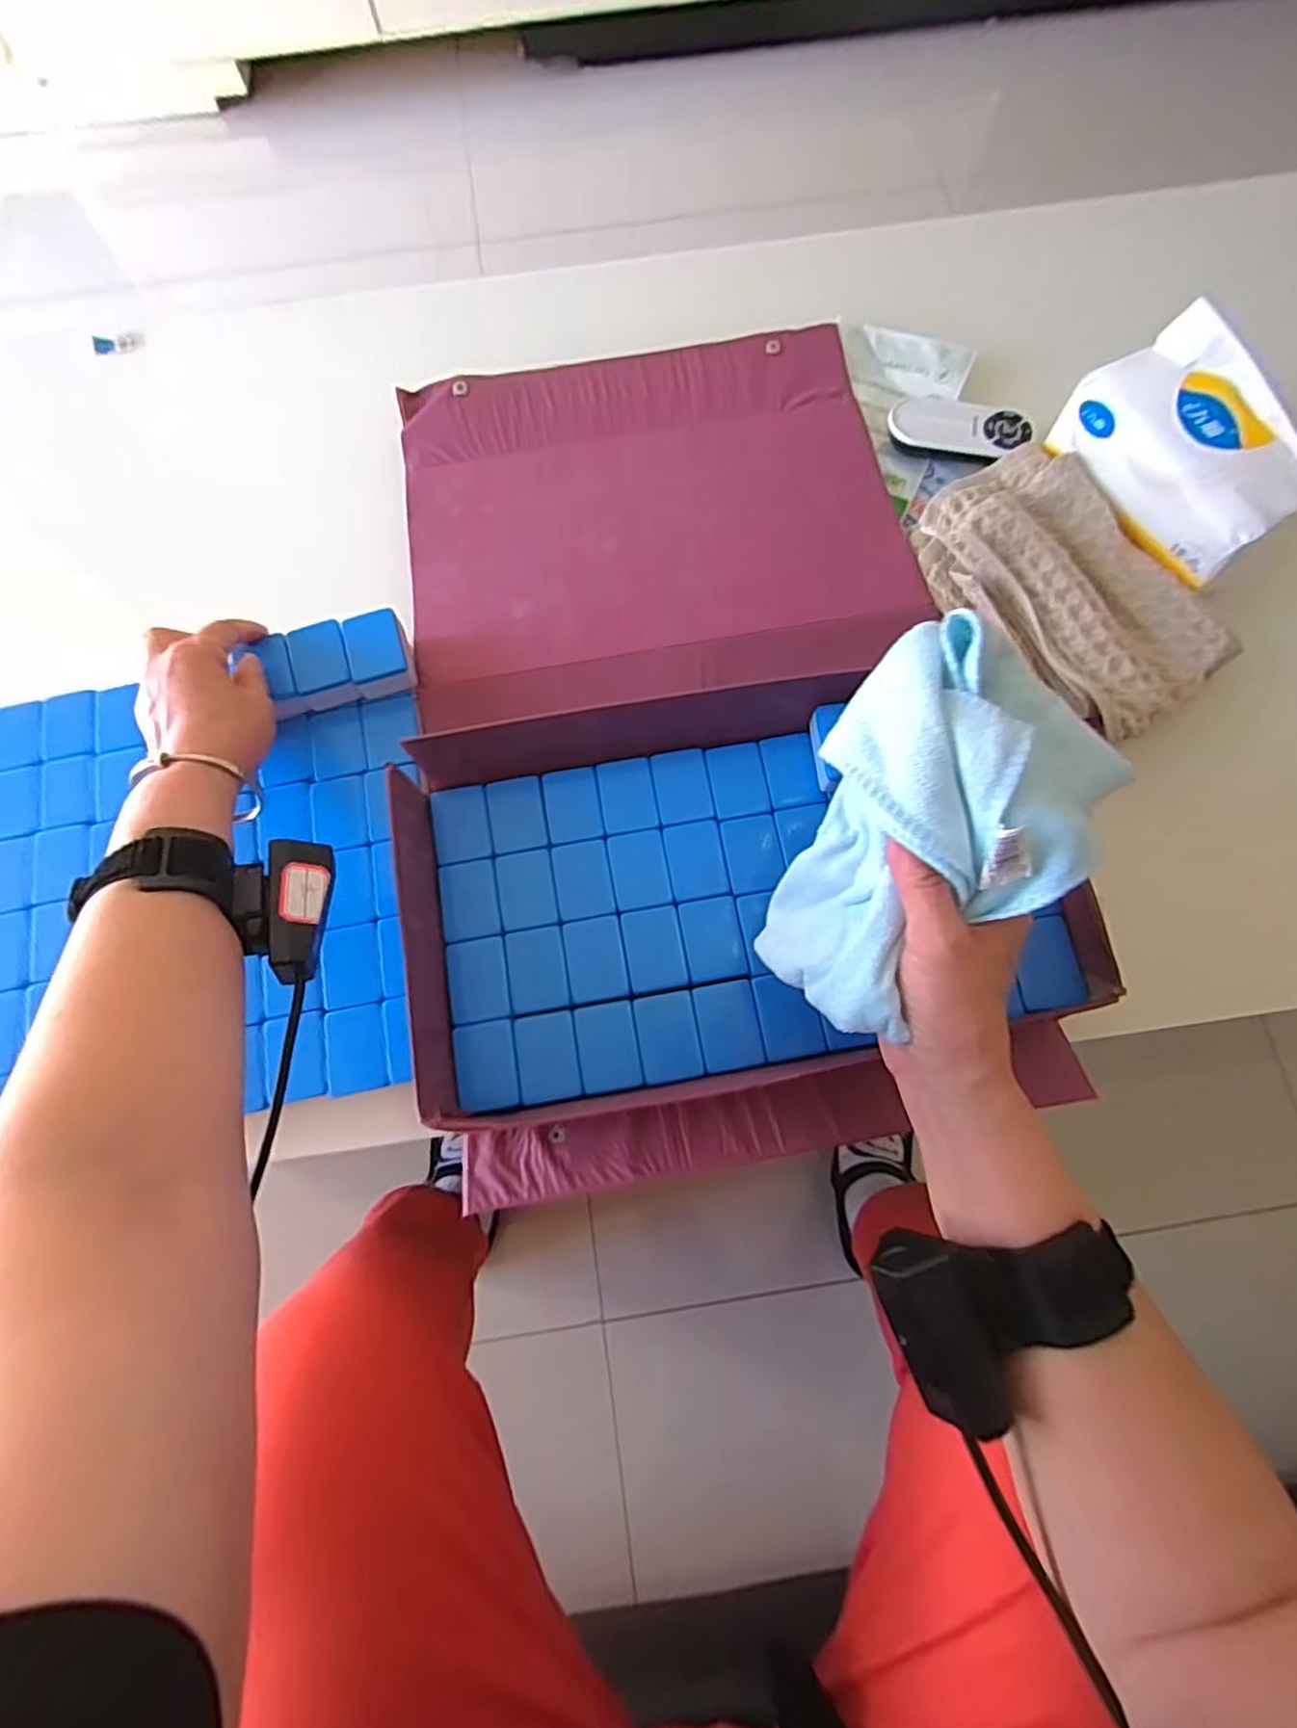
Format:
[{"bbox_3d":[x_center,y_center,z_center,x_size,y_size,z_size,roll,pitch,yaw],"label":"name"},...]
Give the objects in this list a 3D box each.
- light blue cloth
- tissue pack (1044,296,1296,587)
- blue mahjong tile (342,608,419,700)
[{"bbox_3d":[0.119,-0.011,0.304,0.110,0.101,0.160,35,78,10],"label":"light blue cloth"},{"bbox_3d":[0.369,-0.286,0.462,0.072,0.083,0.156,-34,77,-8],"label":"tissue pack"},{"bbox_3d":[-0.180,-0.142,0.454,0.040,0.021,0.053,-19,75,-4],"label":"blue mahjong tile"}]

